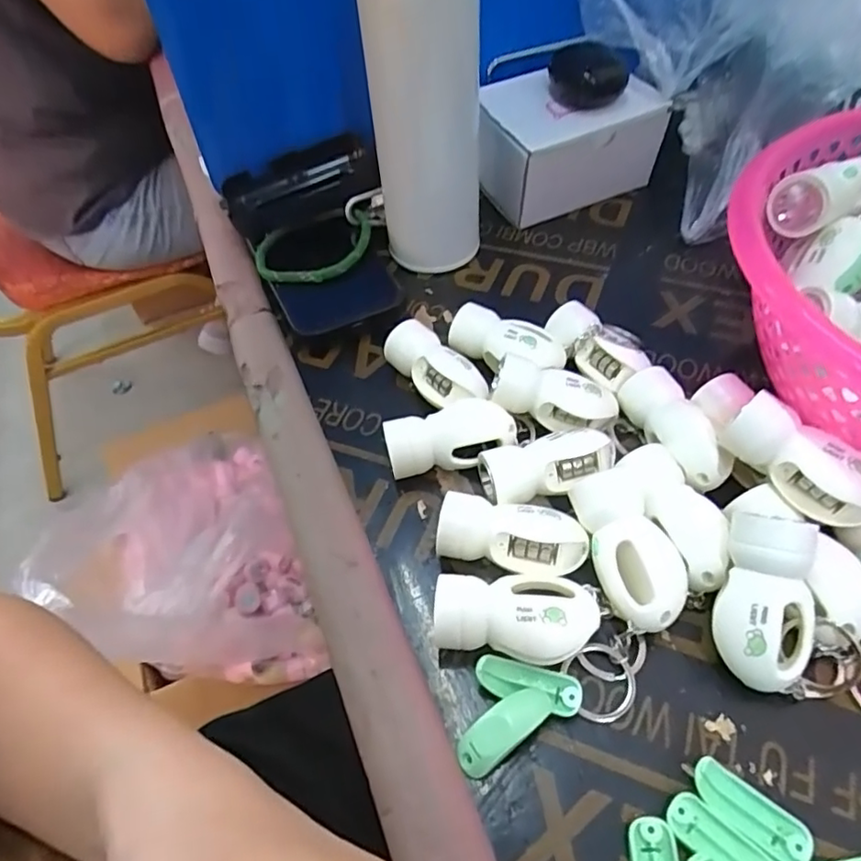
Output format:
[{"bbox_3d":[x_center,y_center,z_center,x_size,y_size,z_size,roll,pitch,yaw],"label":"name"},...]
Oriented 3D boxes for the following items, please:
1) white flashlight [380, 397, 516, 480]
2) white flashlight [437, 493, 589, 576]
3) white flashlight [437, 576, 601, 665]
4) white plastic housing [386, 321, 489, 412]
[{"bbox_3d":[0.011,0.006,0.304,0.065,0.034,0.023,-7,52,0],"label":"white flashlight"},{"bbox_3d":[0.037,0.050,0.269,0.064,0.029,0.024,11,54,13],"label":"white flashlight"},{"bbox_3d":[0.034,0.080,0.245,0.064,0.030,0.032,1,52,6],"label":"white flashlight"},{"bbox_3d":[0.003,-0.033,0.335,0.026,0.029,0.063,-37,58,-22],"label":"white plastic housing"}]

